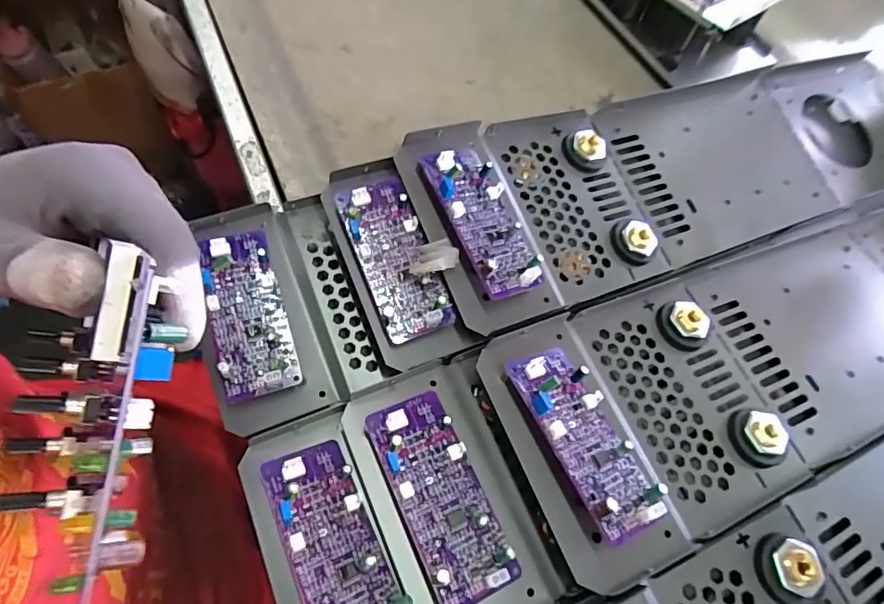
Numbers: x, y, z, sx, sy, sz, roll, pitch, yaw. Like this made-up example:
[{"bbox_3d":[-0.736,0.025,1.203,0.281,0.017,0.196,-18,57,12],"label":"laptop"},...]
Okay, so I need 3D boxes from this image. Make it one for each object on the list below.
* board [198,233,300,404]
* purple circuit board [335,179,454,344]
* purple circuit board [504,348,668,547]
[{"bbox_3d":[-0.127,0.006,0.338,0.046,0.017,0.111,-14,73,-12],"label":"board"},{"bbox_3d":[-0.032,-0.032,0.347,0.046,0.020,0.112,-19,77,-15],"label":"purple circuit board"},{"bbox_3d":[0.085,0.076,0.297,0.047,0.016,0.111,-16,64,-28],"label":"purple circuit board"}]

